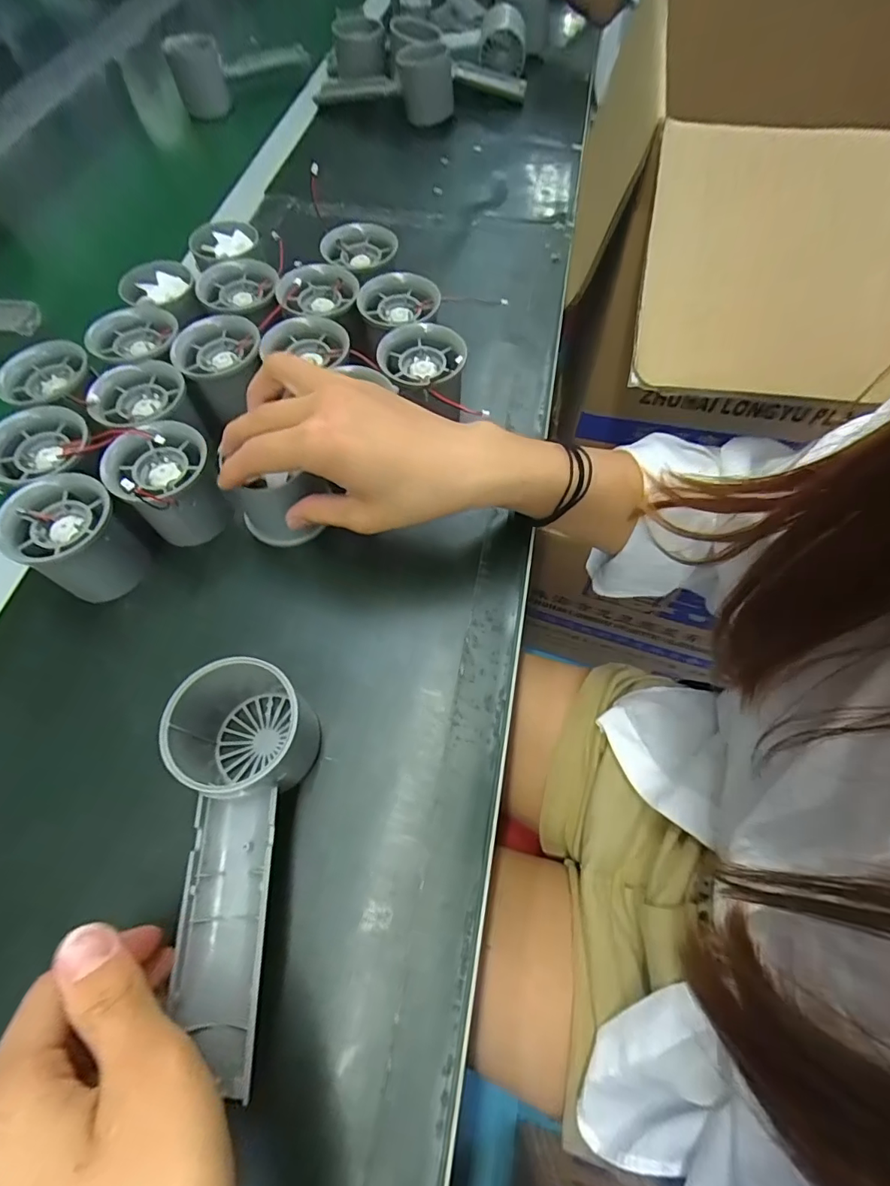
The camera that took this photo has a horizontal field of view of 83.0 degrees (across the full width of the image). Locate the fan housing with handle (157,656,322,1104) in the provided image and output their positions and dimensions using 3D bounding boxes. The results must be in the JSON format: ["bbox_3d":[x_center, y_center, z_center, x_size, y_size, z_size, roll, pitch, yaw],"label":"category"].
[{"bbox_3d":[-0.098,0.106,0.215,0.061,0.056,0.147,3,64,3],"label":"fan housing with handle"}]

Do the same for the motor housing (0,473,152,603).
[{"bbox_3d":[-0.200,-0.028,0.280,0.054,0.056,0.051,-38,69,-16],"label":"motor housing"}]

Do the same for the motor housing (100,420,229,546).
[{"bbox_3d":[-0.158,-0.062,0.295,0.052,0.052,0.049,-1,64,1],"label":"motor housing"}]

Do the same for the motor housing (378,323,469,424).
[{"bbox_3d":[-0.014,-0.151,0.317,0.052,0.012,0.050,-1,64,1],"label":"motor housing"}]

